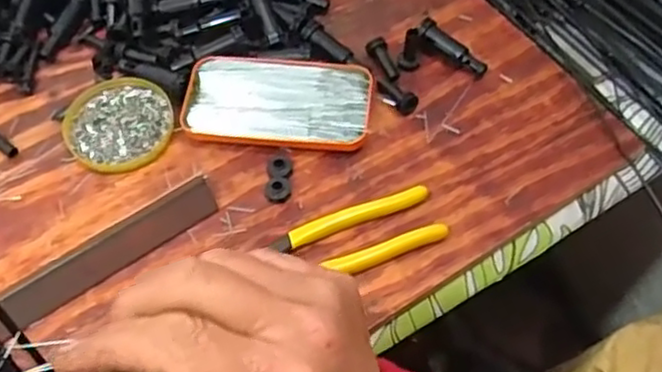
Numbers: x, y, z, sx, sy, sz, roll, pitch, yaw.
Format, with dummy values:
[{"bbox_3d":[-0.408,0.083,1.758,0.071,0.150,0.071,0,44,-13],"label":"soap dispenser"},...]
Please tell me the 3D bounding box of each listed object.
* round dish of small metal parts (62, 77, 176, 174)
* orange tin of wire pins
[{"bbox_3d":[-0.168,-0.050,0.539,0.081,0.008,0.082,-1,58,1],"label":"round dish of small metal parts"},{"bbox_3d":[-0.041,-0.069,0.539,0.145,0.018,0.077,8,59,6],"label":"orange tin of wire pins"}]

